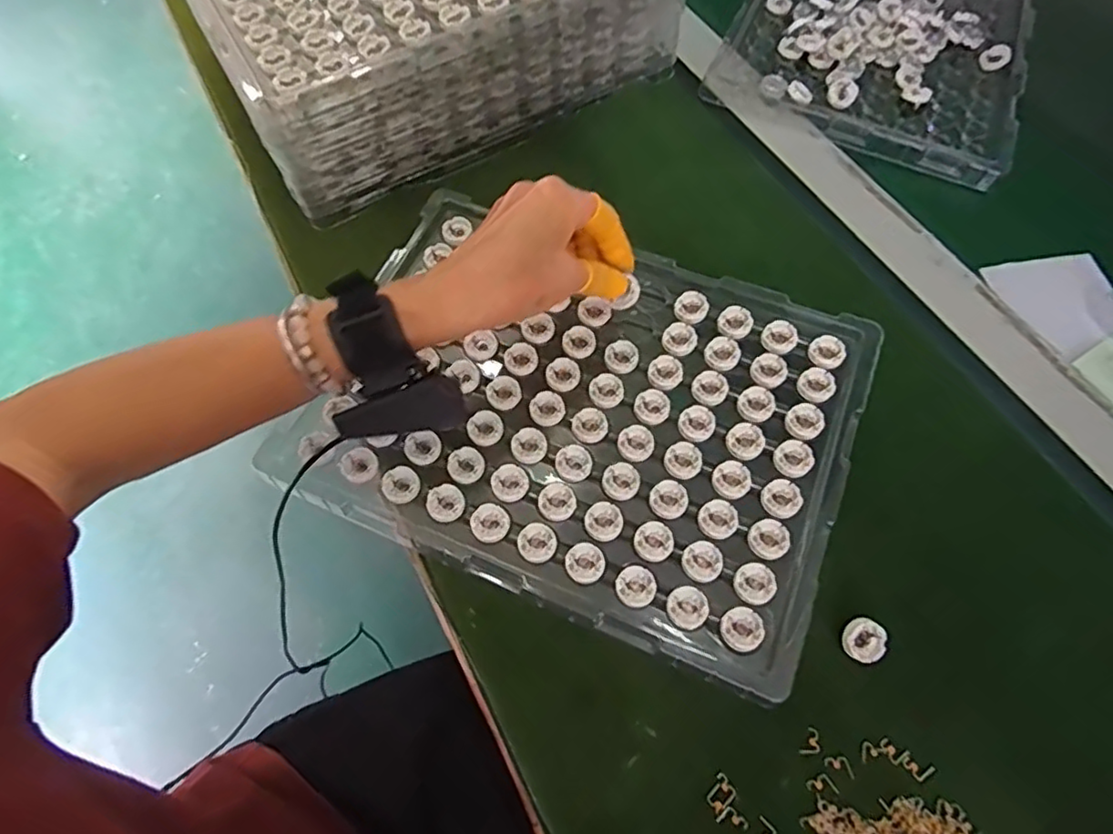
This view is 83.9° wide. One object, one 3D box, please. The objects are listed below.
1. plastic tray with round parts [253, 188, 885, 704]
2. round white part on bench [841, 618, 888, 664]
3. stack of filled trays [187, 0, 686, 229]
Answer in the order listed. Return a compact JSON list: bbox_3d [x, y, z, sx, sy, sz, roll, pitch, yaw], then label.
[{"bbox_3d":[0.017,-0.007,0.408,0.339,0.021,0.251,21,66,9],"label":"plastic tray with round parts"},{"bbox_3d":[0.172,0.125,0.346,0.024,0.008,0.022,0,65,0],"label":"round white part on bench"},{"bbox_3d":[-0.106,-0.349,0.520,0.338,0.098,0.252,-26,68,-12],"label":"stack of filled trays"}]

